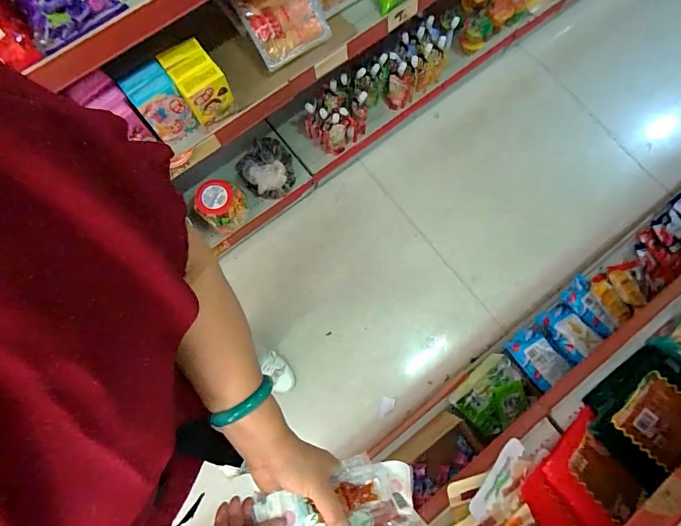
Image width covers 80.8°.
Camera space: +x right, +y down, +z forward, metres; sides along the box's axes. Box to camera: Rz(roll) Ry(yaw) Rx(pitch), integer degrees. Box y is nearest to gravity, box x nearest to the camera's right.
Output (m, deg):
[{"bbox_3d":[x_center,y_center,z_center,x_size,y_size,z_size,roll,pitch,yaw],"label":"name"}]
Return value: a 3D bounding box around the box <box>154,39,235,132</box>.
[{"bbox_3d":[-0.287,-0.362,0.814,0.085,0.112,0.108,-37,80,-8],"label":"box"}]

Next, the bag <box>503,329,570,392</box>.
[{"bbox_3d":[0.534,0.249,1.098,0.121,0.062,0.132,-34,80,-8],"label":"bag"}]

